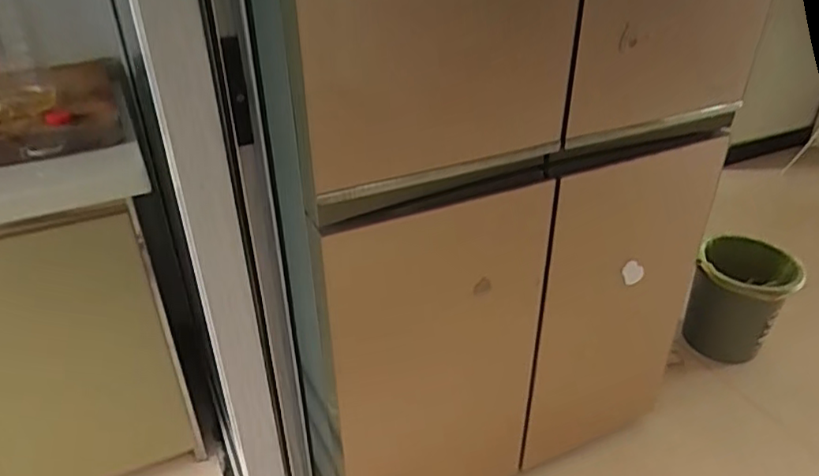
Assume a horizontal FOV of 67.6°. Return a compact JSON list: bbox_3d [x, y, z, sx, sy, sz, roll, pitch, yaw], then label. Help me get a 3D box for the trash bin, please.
[{"bbox_3d":[0.923,0.167,1.723,0.256,0.274,0.236,19,37,27],"label":"trash bin"}]

